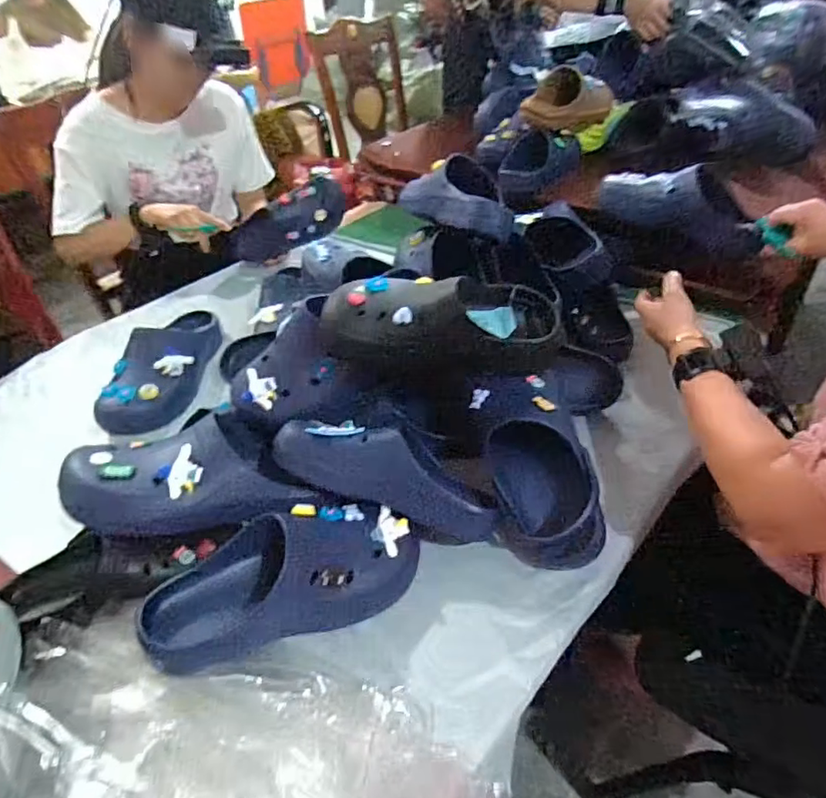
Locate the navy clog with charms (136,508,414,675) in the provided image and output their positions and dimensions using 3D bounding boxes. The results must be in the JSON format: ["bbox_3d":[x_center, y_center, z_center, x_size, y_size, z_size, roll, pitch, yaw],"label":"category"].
[{"bbox_3d":[-0.131,0.167,0.564,0.267,0.082,0.131,-12,41,-9],"label":"navy clog with charms"}]

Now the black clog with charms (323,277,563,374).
[{"bbox_3d":[0.049,-0.094,0.668,0.296,0.086,0.128,-3,39,-20],"label":"black clog with charms"}]

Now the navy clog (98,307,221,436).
[{"bbox_3d":[-0.385,-0.065,0.881,0.108,0.080,0.265,5,42,11],"label":"navy clog"}]

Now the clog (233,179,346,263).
[{"bbox_3d":[-0.257,-0.351,1.120,0.253,0.093,0.117,-22,37,18],"label":"clog"}]

